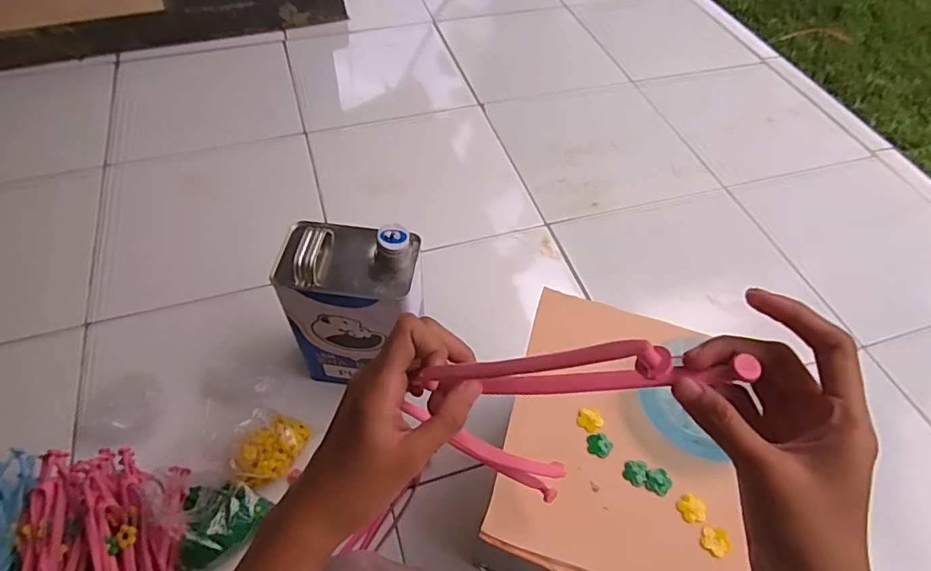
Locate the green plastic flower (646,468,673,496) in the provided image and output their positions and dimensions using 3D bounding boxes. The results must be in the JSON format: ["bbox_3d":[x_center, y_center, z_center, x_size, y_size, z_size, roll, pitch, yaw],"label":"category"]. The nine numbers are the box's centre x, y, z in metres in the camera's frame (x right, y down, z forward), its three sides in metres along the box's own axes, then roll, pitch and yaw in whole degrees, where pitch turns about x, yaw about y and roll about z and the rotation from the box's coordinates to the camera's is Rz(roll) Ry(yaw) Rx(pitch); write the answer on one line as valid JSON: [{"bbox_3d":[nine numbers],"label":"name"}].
[{"bbox_3d":[0.178,0.180,0.496,0.021,0.005,0.024,28,57,18],"label":"green plastic flower"}]

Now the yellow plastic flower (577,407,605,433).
[{"bbox_3d":[0.123,0.133,0.532,0.025,0.004,0.023,12,53,7],"label":"yellow plastic flower"}]

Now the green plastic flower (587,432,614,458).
[{"bbox_3d":[0.129,0.154,0.519,0.023,0.004,0.023,10,53,6],"label":"green plastic flower"}]

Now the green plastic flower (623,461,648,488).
[{"bbox_3d":[0.159,0.175,0.503,0.021,0.004,0.024,18,54,11],"label":"green plastic flower"}]

